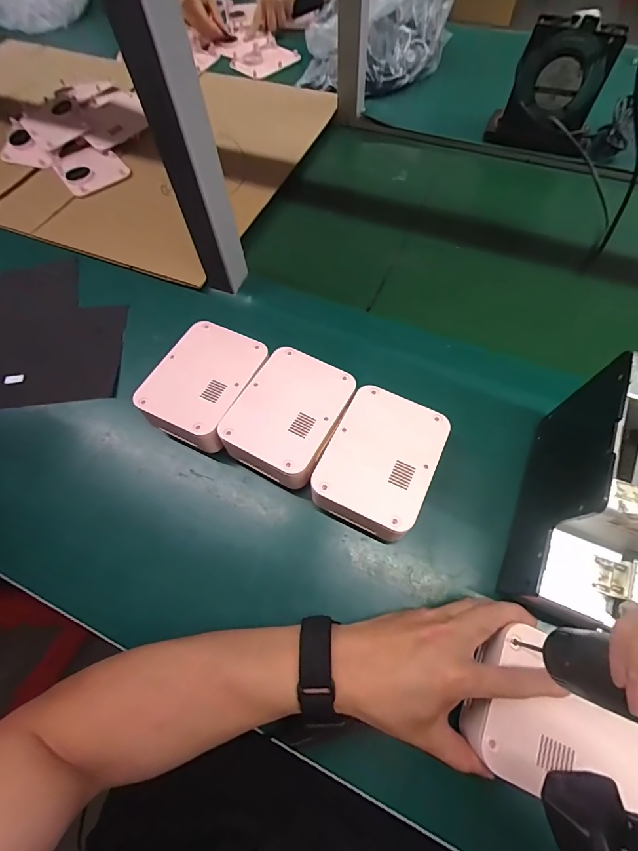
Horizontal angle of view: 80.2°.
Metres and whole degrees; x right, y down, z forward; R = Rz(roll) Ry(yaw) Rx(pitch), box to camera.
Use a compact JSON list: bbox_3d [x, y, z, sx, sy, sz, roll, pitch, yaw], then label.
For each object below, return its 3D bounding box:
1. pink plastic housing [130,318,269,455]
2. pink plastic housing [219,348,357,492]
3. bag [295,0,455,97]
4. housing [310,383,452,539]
[{"bbox_3d":[-0.123,-0.040,0.424,0.101,0.065,0.133,24,68,13],"label":"pink plastic housing"},{"bbox_3d":[-0.029,-0.007,0.403,0.101,0.066,0.130,24,68,13],"label":"pink plastic housing"},{"bbox_3d":[0.119,-0.728,0.685,0.319,0.150,0.184,-12,65,-3],"label":"bag"},{"bbox_3d":[0.059,0.040,0.377,0.096,0.061,0.133,24,68,13],"label":"housing"}]

